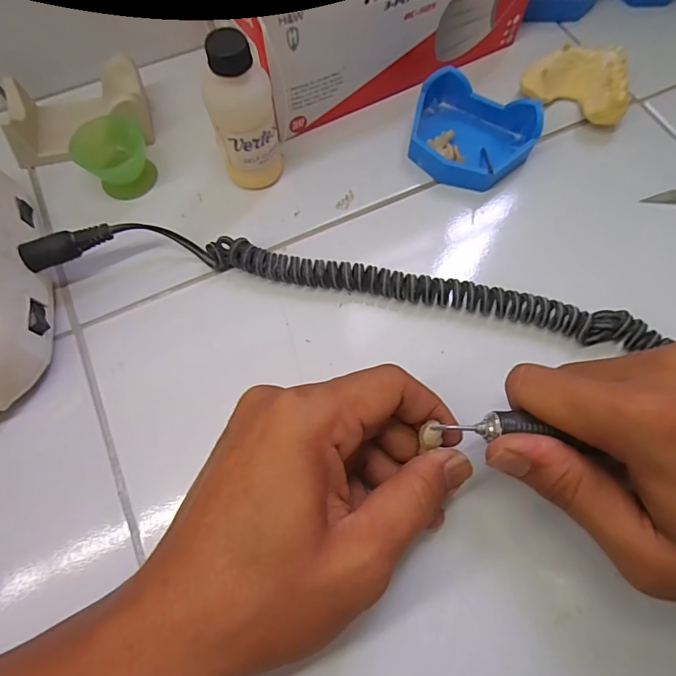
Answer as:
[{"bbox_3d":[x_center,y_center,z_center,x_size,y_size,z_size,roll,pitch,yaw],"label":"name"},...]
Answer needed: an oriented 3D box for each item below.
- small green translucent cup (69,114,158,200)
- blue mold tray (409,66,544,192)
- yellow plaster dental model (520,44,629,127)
[{"bbox_3d":[-0.139,-0.114,0.275,0.041,0.030,0.039,0,69,0],"label":"small green translucent cup"},{"bbox_3d":[0.083,-0.131,0.281,0.079,0.026,0.067,28,72,11],"label":"blue mold tray"},{"bbox_3d":[0.162,-0.175,0.295,0.066,0.026,0.049,22,71,9],"label":"yellow plaster dental model"}]

